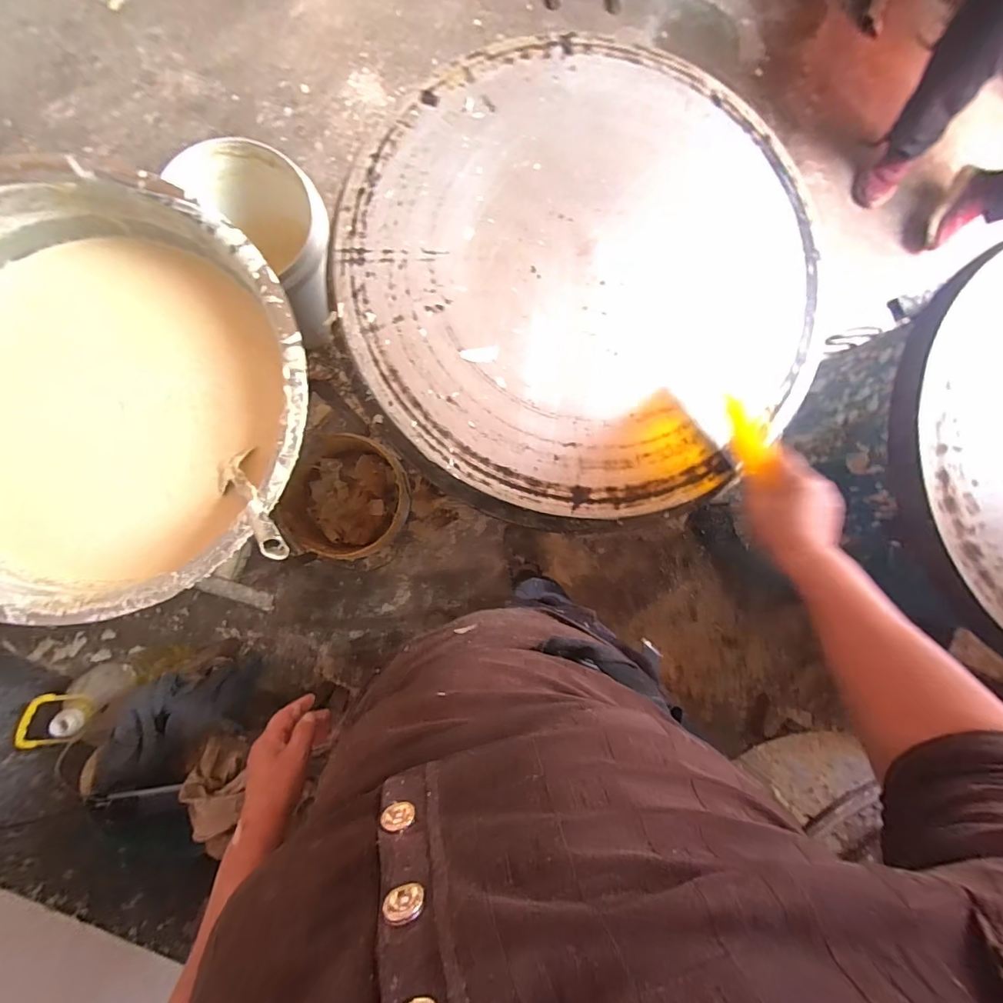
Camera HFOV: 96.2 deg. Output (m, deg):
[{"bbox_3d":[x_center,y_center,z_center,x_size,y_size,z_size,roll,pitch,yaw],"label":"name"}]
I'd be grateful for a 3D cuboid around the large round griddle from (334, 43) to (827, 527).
[{"bbox_3d":[0.104,-0.285,0.567,0.596,0.025,0.579,0,87,-5],"label":"large round griddle"}]

